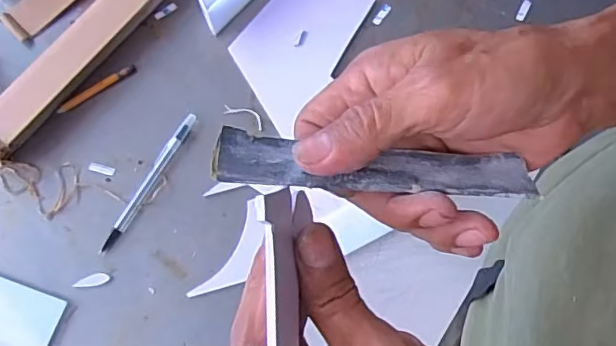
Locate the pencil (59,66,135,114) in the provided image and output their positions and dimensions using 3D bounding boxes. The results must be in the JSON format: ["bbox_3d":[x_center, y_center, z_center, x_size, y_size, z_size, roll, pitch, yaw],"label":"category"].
[{"bbox_3d":[-0.211,-0.085,0.559,0.085,0.004,0.011,-34,75,-9],"label":"pencil"}]

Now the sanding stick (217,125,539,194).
[{"bbox_3d":[0.028,-0.003,0.243,0.136,0.007,0.029,4,38,-3],"label":"sanding stick"}]

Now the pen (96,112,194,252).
[{"bbox_3d":[-0.149,0.007,0.525,0.013,0.007,0.150,28,75,10],"label":"pen"}]

